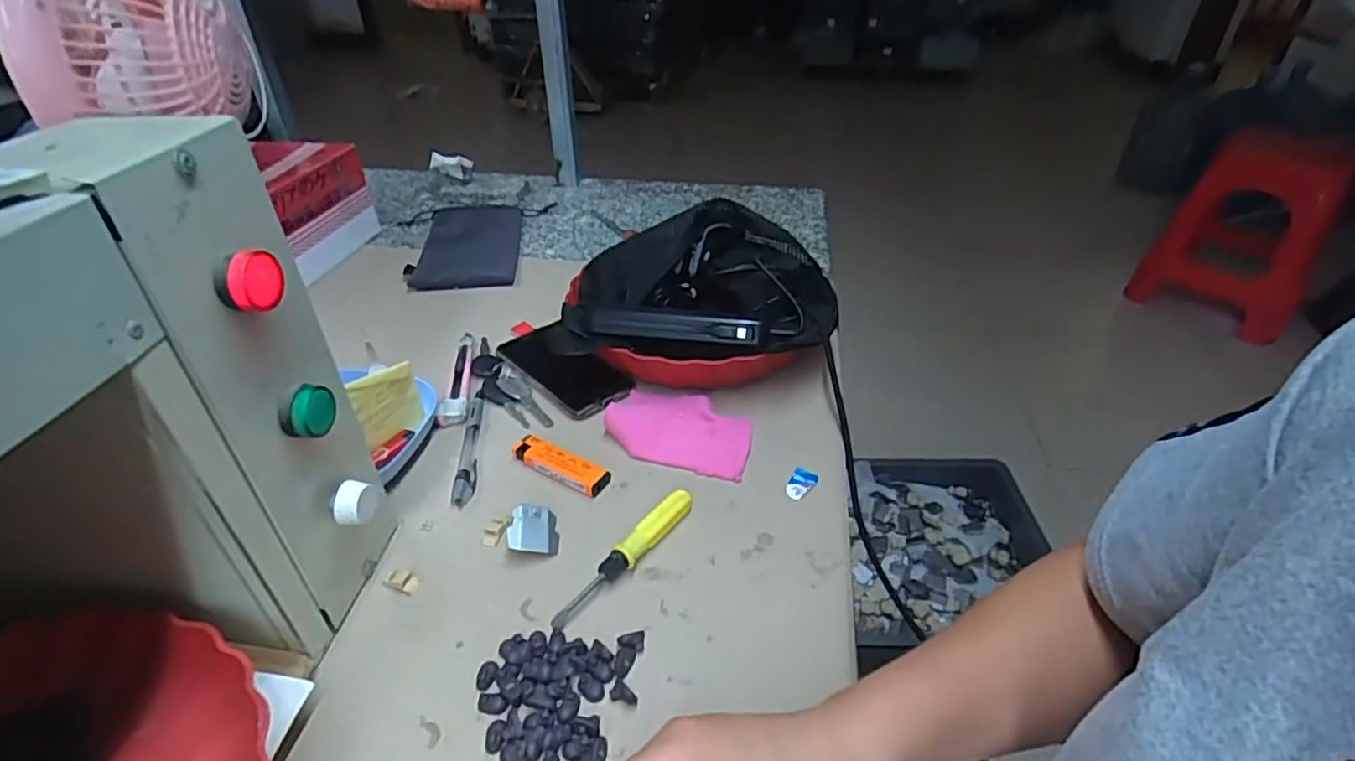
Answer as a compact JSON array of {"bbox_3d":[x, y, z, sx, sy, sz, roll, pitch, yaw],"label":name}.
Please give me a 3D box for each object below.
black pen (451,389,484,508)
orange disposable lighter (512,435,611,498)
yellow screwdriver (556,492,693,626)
[{"bbox_3d":[-0.164,0.048,0.530,0.014,0.011,0.131,-6,37,-5],"label":"black pen"},{"bbox_3d":[-0.089,0.064,0.505,0.080,0.011,0.023,19,42,25],"label":"orange disposable lighter"},{"bbox_3d":[-0.032,0.114,0.435,0.015,0.014,0.127,24,44,30],"label":"yellow screwdriver"}]

